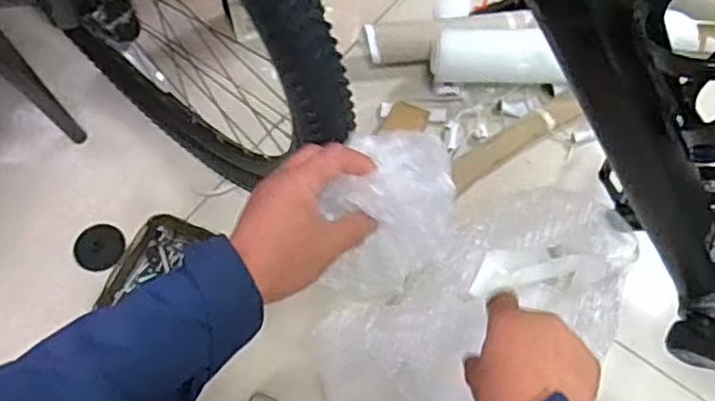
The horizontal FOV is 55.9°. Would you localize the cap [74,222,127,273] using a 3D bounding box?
[{"bbox_3d":[-0.350,0.063,0.914,0.069,0.007,0.065,0,65,-1],"label":"cap"}]

